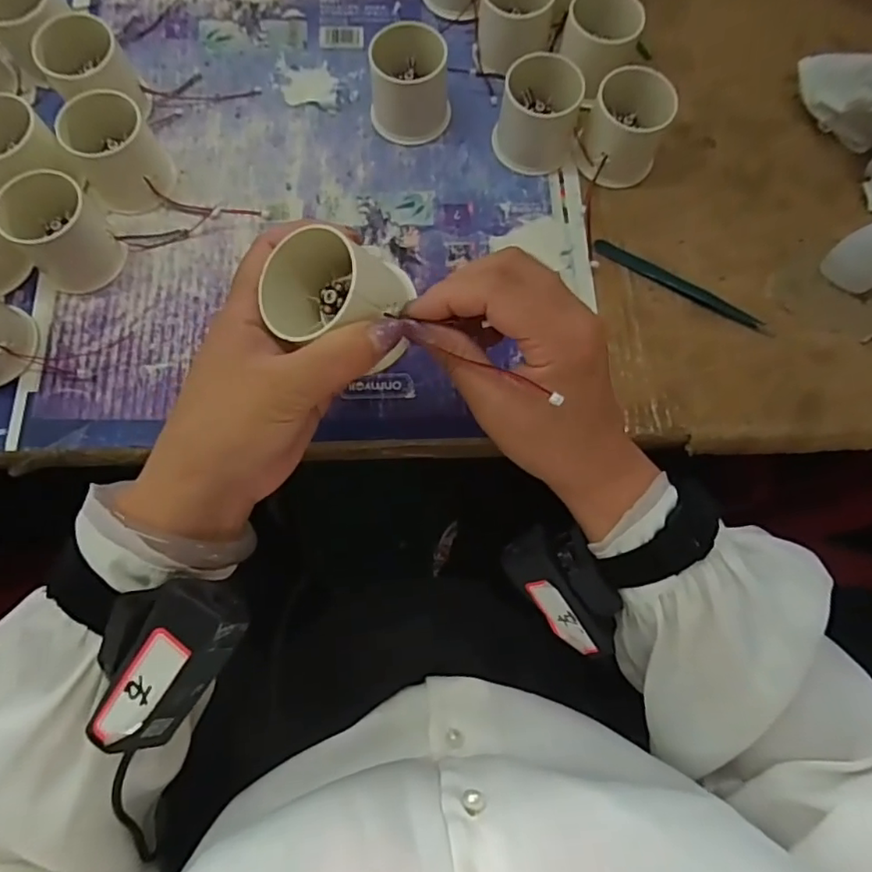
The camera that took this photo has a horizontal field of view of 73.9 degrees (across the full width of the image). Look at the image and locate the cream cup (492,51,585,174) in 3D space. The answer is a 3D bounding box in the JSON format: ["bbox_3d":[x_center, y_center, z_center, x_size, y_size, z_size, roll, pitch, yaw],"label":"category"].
[{"bbox_3d":[0.069,-0.217,0.386,0.053,0.041,0.061,10,74,2],"label":"cream cup"}]

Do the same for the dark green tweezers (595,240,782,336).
[{"bbox_3d":[0.161,-0.098,0.379,0.123,0.004,0.011,31,76,8],"label":"dark green tweezers"}]

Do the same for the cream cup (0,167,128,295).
[{"bbox_3d":[-0.228,-0.124,0.354,0.053,0.045,0.050,0,74,-1],"label":"cream cup"}]

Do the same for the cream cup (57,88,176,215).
[{"bbox_3d":[-0.207,-0.181,0.373,0.056,0.044,0.055,0,74,-1],"label":"cream cup"}]

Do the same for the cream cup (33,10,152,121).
[{"bbox_3d":[-0.229,-0.240,0.388,0.051,0.050,0.050,0,74,-1],"label":"cream cup"}]

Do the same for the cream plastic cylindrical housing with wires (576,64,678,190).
[{"bbox_3d":[0.127,-0.204,0.386,0.057,0.051,0.055,19,75,5],"label":"cream plastic cylindrical housing with wires"}]

